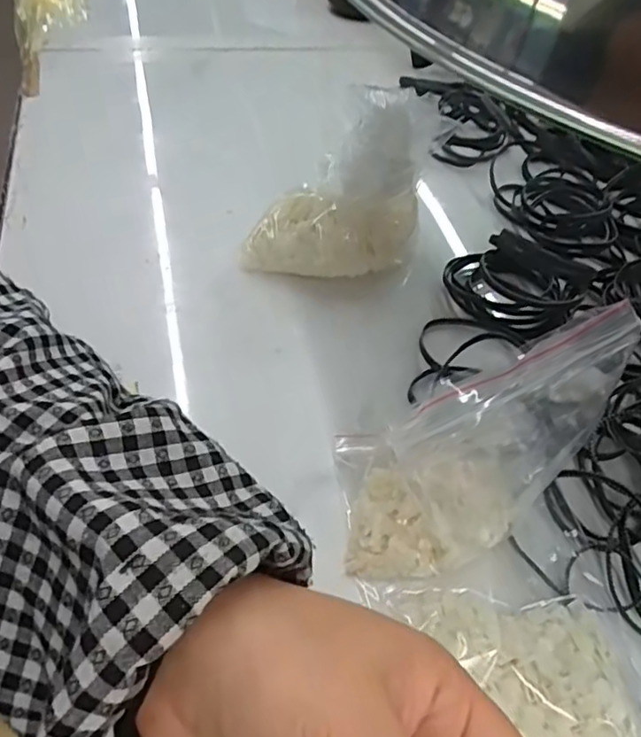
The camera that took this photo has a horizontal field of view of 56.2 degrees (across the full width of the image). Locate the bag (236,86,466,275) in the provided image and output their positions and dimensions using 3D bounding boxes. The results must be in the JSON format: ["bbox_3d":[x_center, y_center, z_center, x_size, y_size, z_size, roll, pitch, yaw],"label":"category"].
[{"bbox_3d":[0.014,-0.095,0.334,0.110,0.093,0.045,-11,52,-16],"label":"bag"}]

